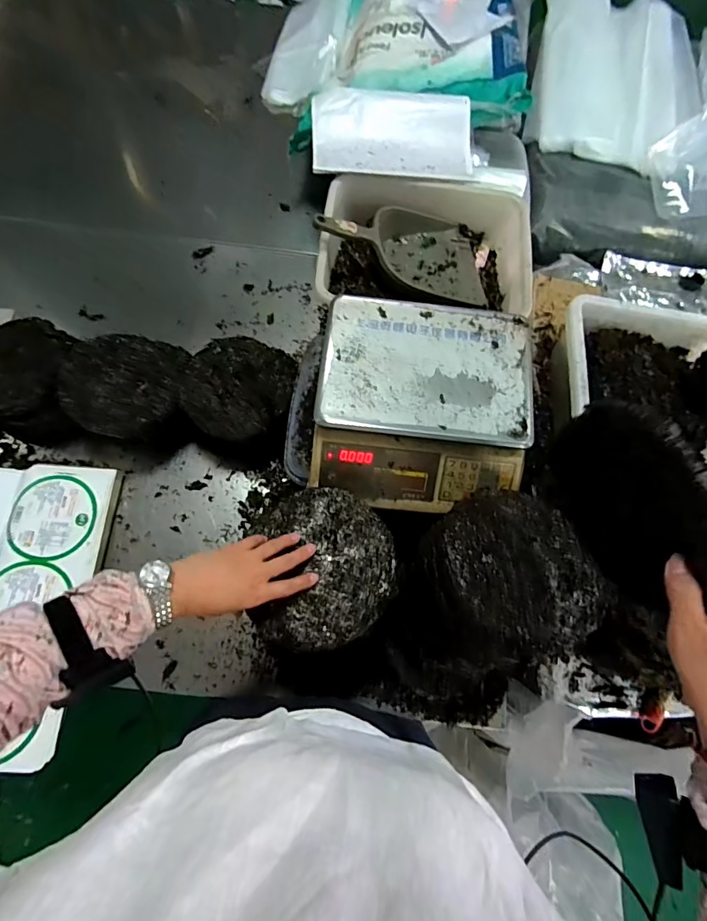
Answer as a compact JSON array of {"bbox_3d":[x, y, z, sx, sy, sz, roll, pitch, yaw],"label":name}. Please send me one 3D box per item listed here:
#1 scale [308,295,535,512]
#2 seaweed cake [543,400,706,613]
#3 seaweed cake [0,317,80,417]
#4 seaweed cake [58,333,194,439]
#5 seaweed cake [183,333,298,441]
[{"bbox_3d":[0.109,-0.093,0.691,0.319,0.097,0.318,6,71,-1],"label":"scale"},{"bbox_3d":[0.249,0.037,0.398,0.024,0.157,0.179,-13,72,-7],"label":"seaweed cake"},{"bbox_3d":[-0.640,-0.182,0.819,0.210,0.024,0.200,-2,72,6],"label":"seaweed cake"},{"bbox_3d":[-0.427,-0.154,0.823,0.236,0.053,0.209,-34,76,-13],"label":"seaweed cake"},{"bbox_3d":[-0.222,-0.142,0.839,0.208,0.045,0.211,4,71,-1],"label":"seaweed cake"}]

